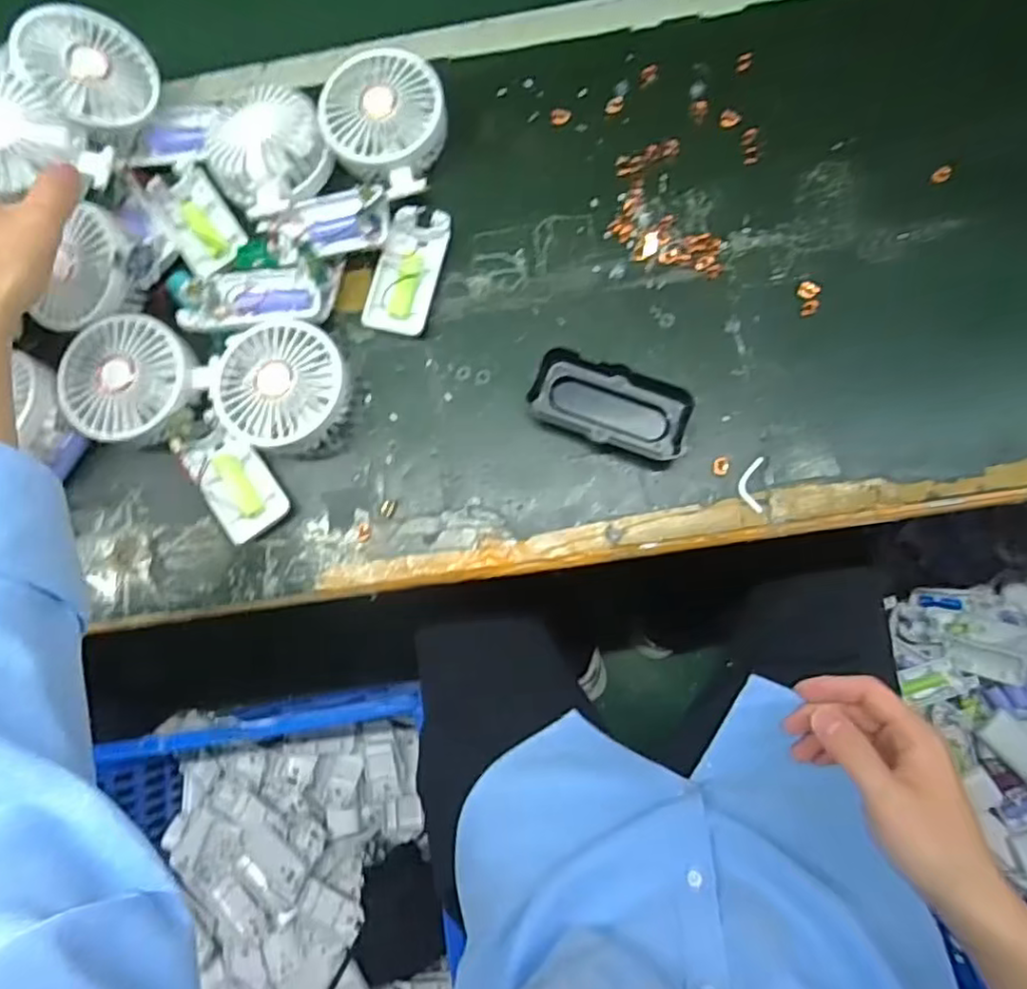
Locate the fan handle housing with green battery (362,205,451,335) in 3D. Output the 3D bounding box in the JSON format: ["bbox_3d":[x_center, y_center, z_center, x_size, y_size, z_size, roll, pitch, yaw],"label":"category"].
[{"bbox_3d":[-0.075,-0.159,0.474,0.043,0.013,0.091,15,81,7],"label":"fan handle housing with green battery"}]

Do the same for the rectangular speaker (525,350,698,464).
[{"bbox_3d":[0.066,-0.060,0.446,0.107,0.022,0.049,19,81,8],"label":"rectangular speaker"}]

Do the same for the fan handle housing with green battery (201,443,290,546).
[{"bbox_3d":[-0.190,-0.004,0.461,0.045,0.012,0.067,-35,79,-2],"label":"fan handle housing with green battery"}]

